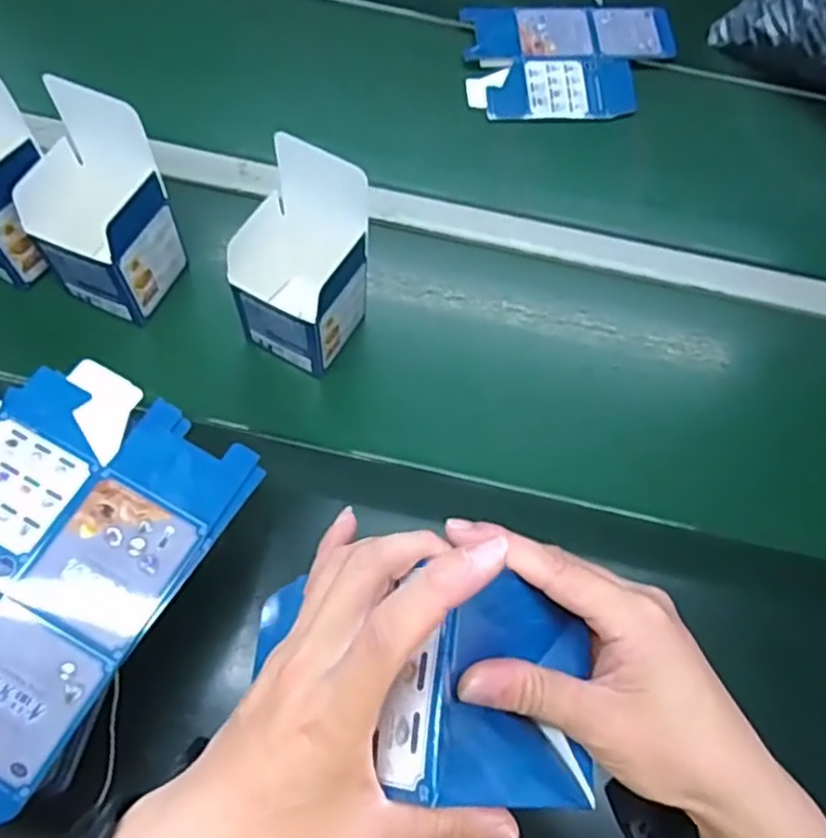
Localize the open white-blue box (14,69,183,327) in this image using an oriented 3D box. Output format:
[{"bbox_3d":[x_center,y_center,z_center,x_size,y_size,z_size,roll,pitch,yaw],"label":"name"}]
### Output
[{"bbox_3d":[-0.265,-0.174,0.594,0.101,0.170,0.102,21,69,7],"label":"open white-blue box"}]

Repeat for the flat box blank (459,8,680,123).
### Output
[{"bbox_3d":[0.177,-0.402,0.794,0.233,0.010,0.151,-3,75,-2],"label":"flat box blank"}]

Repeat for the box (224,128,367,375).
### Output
[{"bbox_3d":[-0.100,-0.127,0.589,0.100,0.166,0.100,26,70,9],"label":"box"}]

